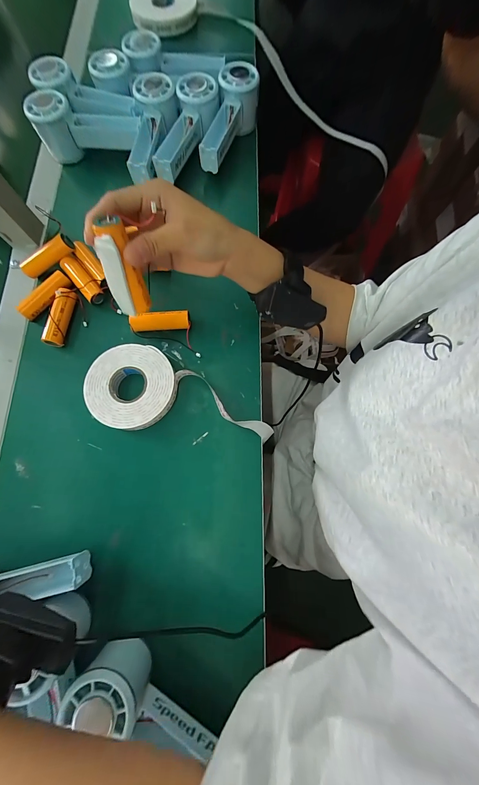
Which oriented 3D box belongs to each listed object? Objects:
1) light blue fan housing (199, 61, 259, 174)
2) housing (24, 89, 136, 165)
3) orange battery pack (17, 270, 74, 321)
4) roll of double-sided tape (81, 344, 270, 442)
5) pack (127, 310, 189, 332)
[{"bbox_3d":[-0.015,-0.401,0.399,0.058,0.057,0.145,17,77,5],"label":"light blue fan housing"},{"bbox_3d":[-0.218,-0.386,0.391,0.150,0.056,0.049,1,76,1],"label":"housing"},{"bbox_3d":[-0.245,-0.122,0.340,0.020,0.016,0.071,37,79,9],"label":"orange battery pack"},{"bbox_3d":[-0.068,0.000,0.314,0.211,0.024,0.096,7,76,3],"label":"roll of double-sided tape"},{"bbox_3d":[-0.098,-0.088,0.336,0.071,0.023,0.020,-4,76,0],"label":"pack"}]

